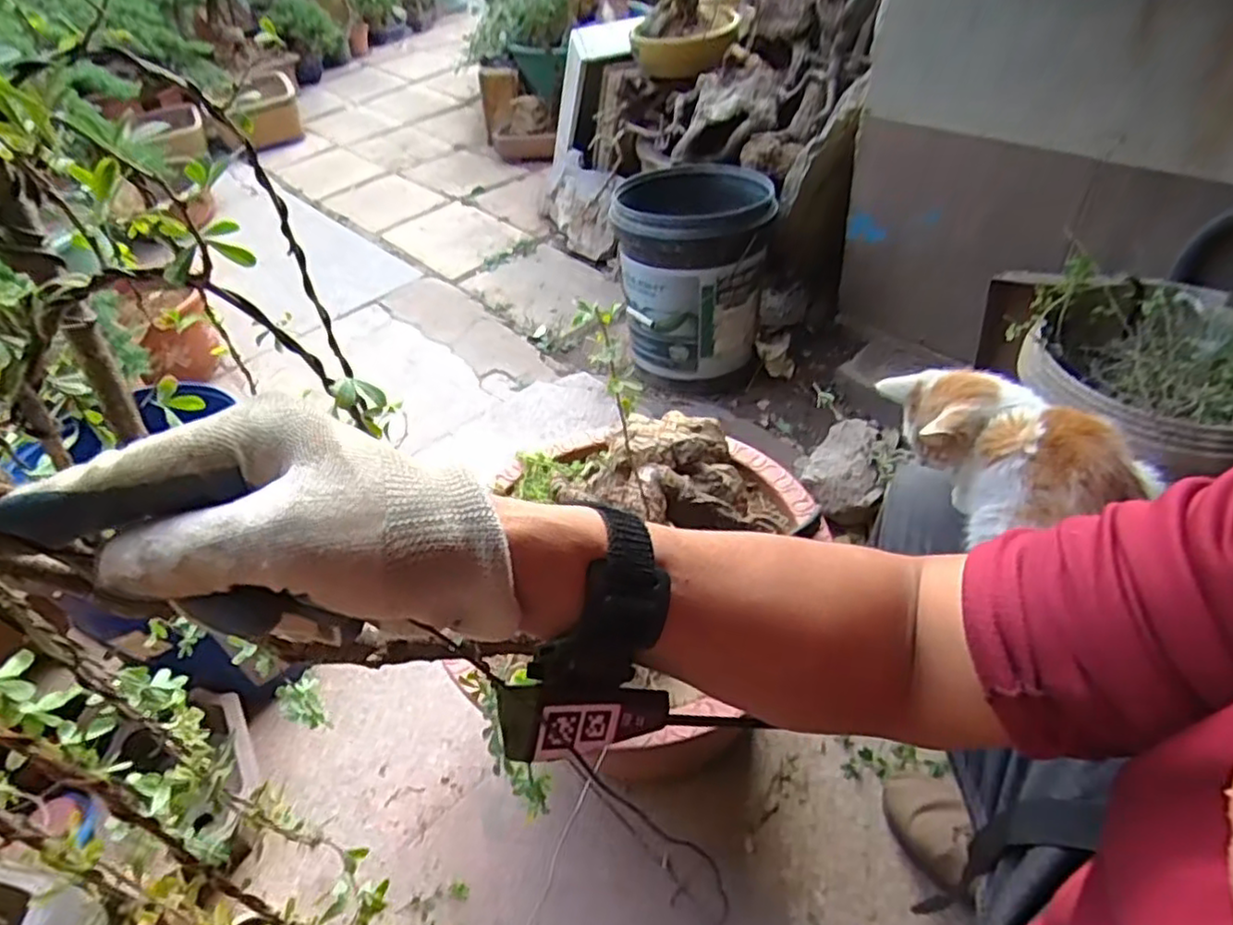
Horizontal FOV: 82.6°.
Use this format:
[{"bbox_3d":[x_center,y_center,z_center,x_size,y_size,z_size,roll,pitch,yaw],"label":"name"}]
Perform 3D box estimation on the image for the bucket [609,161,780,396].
[{"bbox_3d":[0.158,-0.365,1.406,0.291,0.367,0.302,-3,43,6],"label":"bucket"}]

